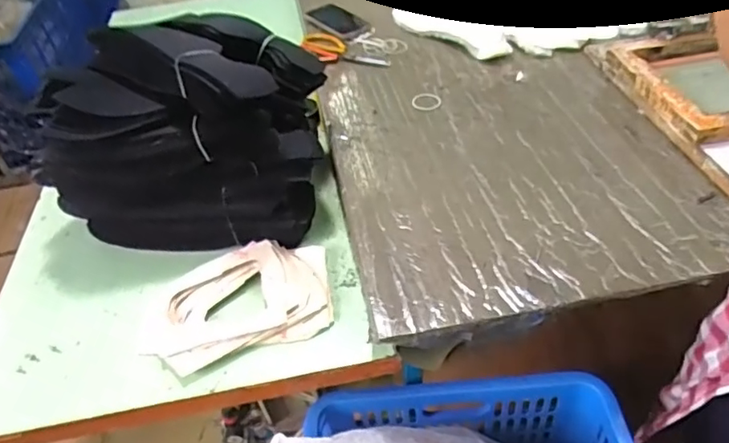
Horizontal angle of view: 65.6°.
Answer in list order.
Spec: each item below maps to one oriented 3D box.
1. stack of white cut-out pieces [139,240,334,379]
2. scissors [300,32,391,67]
[{"bbox_3d":[-0.163,0.101,0.723,0.240,0.028,0.154,-17,44,-10],"label":"stack of white cut-out pieces"},{"bbox_3d":[-0.044,-0.322,1.081,0.182,0.030,0.078,24,51,30],"label":"scissors"}]

